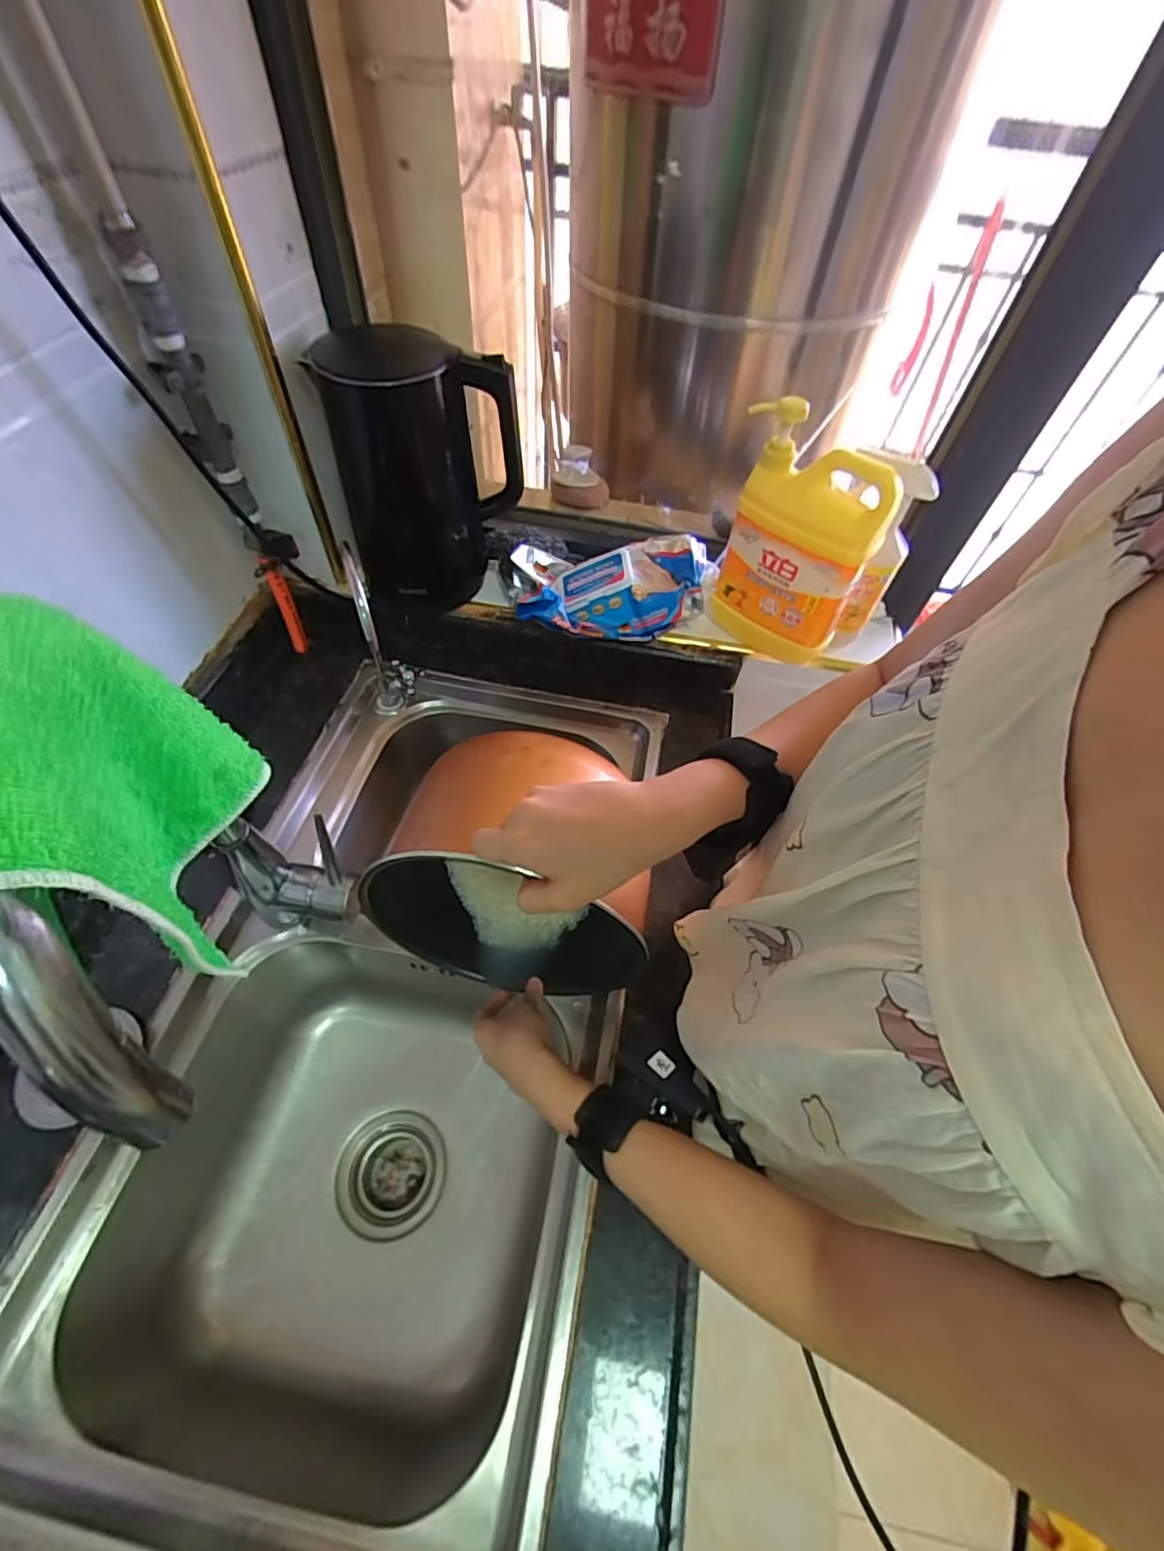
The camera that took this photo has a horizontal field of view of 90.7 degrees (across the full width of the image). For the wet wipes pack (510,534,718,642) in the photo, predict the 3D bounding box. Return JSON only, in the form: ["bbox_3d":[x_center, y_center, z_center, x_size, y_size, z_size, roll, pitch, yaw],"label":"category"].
[{"bbox_3d":[0.041,-0.235,0.716,0.237,0.064,0.121,-1,55,-5],"label":"wet wipes pack"}]

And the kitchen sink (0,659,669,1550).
[{"bbox_3d":[-0.166,0.227,0.606,0.391,0.209,0.711,11,55,4],"label":"kitchen sink"}]

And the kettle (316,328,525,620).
[{"bbox_3d":[-0.174,-0.344,0.666,0.199,0.262,0.139,-15,57,-14],"label":"kettle"}]

